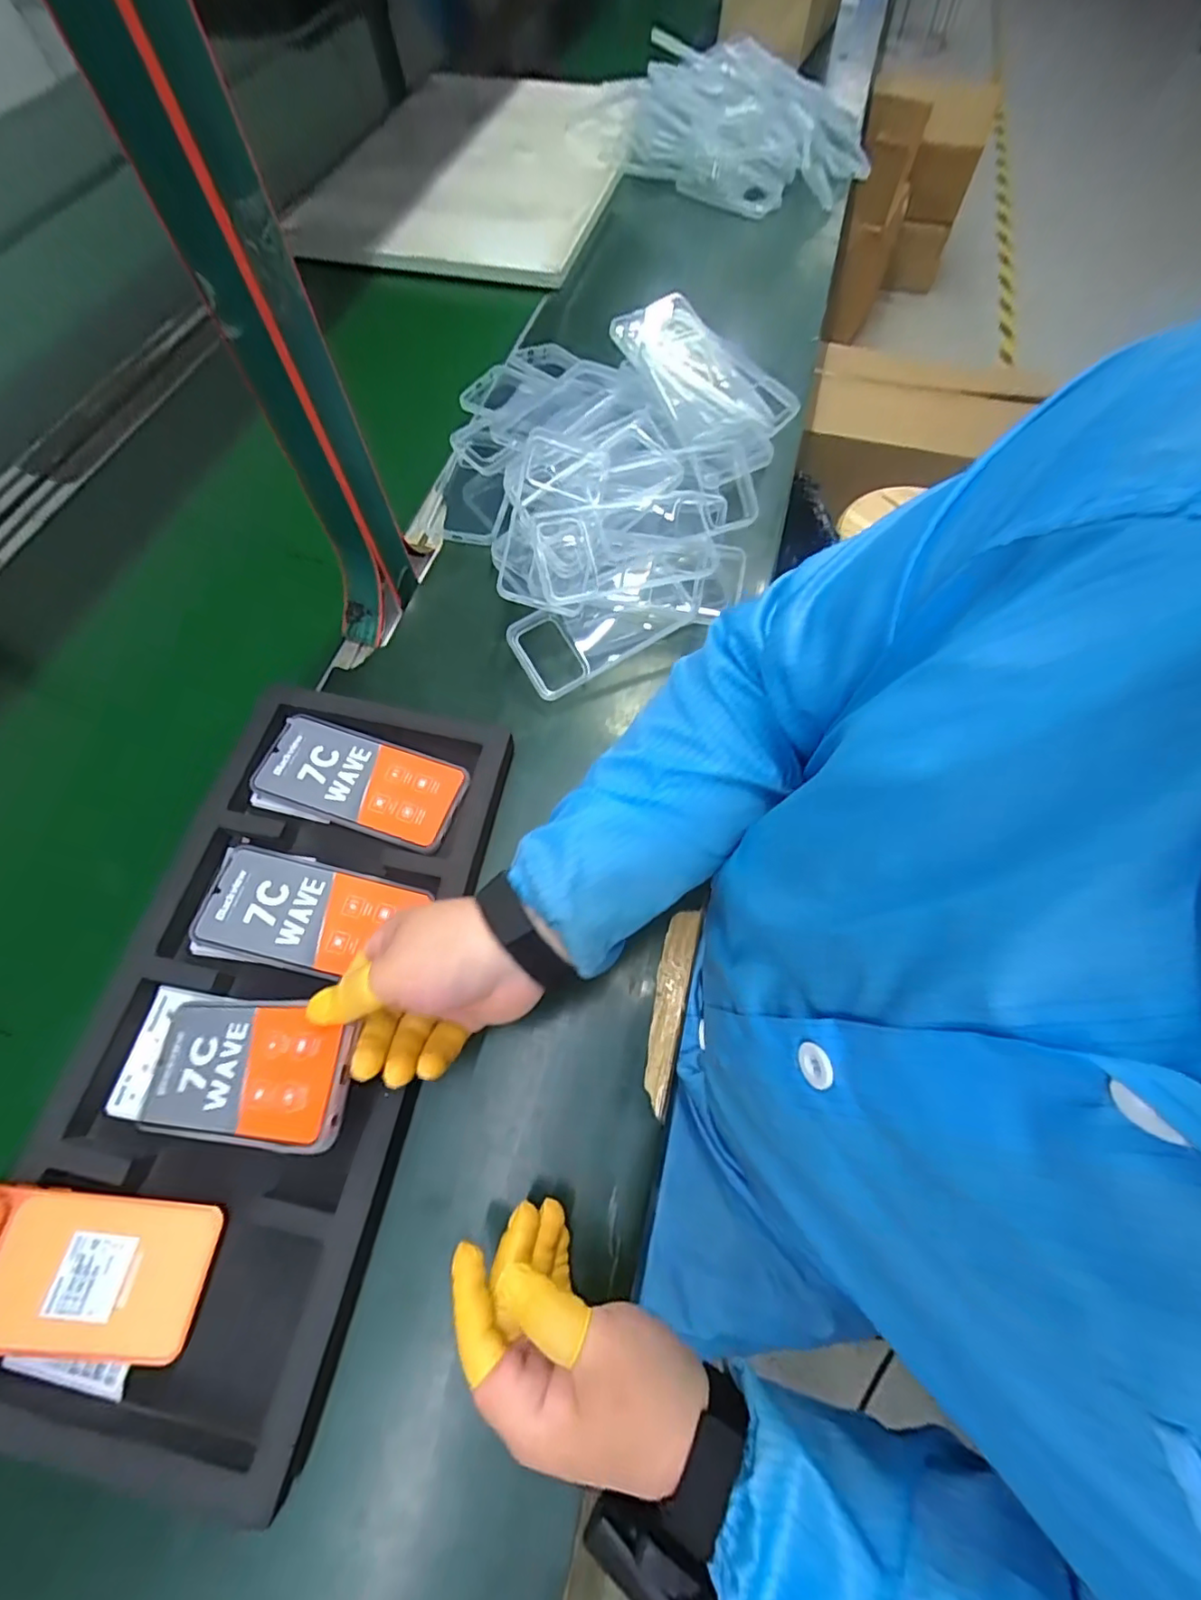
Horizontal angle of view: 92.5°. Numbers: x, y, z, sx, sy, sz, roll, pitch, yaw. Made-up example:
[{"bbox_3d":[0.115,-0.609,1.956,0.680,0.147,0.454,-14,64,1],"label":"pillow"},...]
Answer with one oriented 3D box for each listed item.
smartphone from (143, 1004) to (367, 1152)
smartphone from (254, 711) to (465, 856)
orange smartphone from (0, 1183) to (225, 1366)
[{"bbox_3d":[-0.222,0.169,0.359,0.168,0.008,0.080,-4,64,23],"label":"smartphone"},{"bbox_3d":[-0.197,-0.017,0.475,0.165,0.014,0.077,18,67,8],"label":"smartphone"},{"bbox_3d":[-0.314,0.270,0.329,0.162,0.007,0.075,12,65,-7],"label":"orange smartphone"}]

